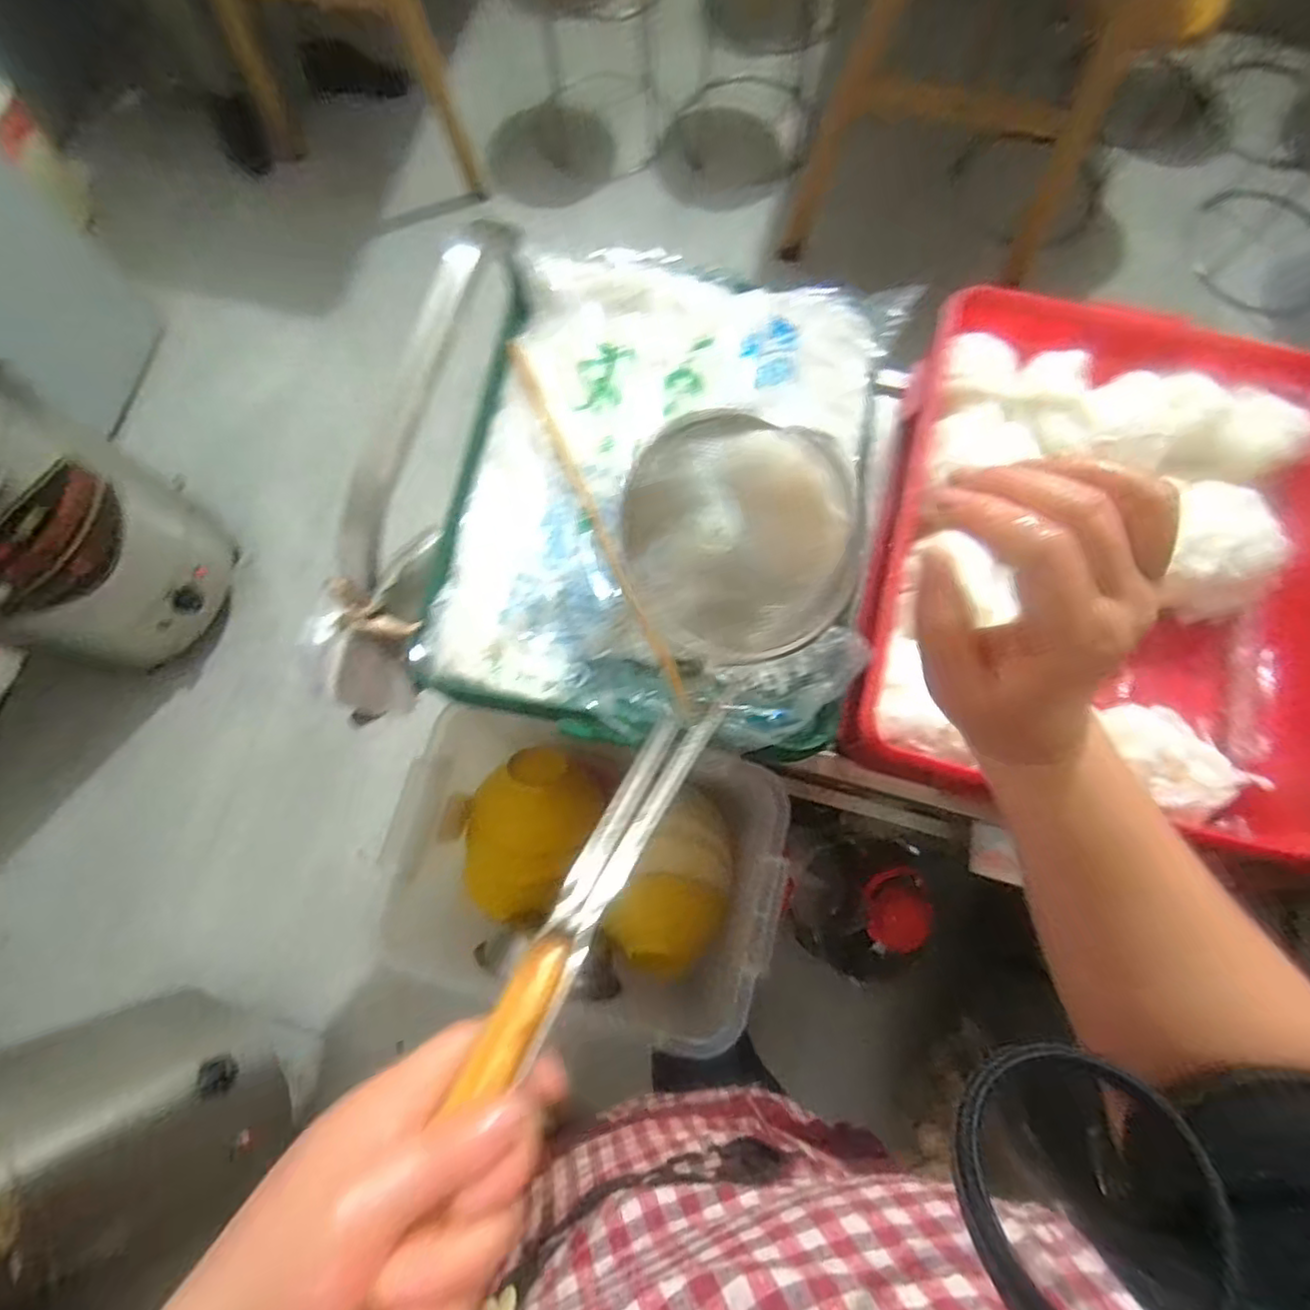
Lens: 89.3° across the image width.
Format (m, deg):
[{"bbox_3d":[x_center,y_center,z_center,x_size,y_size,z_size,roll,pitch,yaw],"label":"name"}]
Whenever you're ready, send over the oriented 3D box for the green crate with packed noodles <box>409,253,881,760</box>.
[{"bbox_3d":[0.004,-0.160,0.619,0.374,0.116,0.466,7,75,3],"label":"green crate with packed noodles"}]

